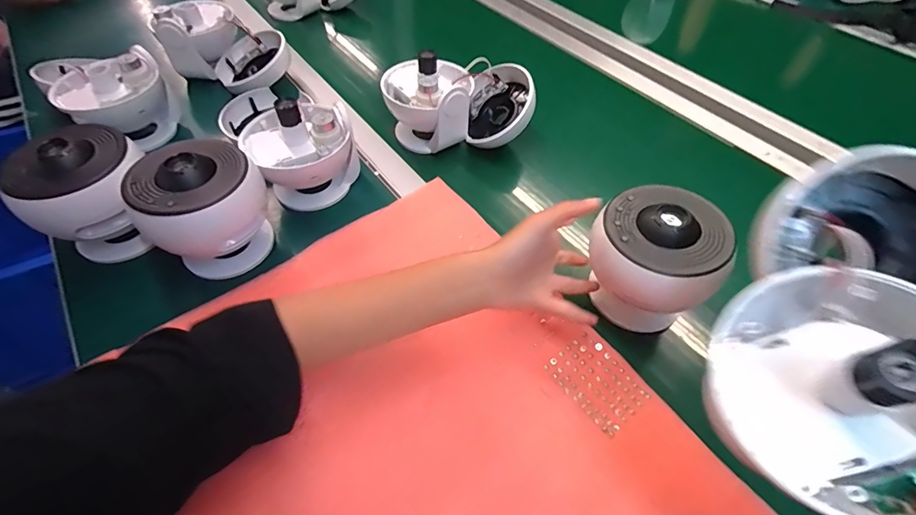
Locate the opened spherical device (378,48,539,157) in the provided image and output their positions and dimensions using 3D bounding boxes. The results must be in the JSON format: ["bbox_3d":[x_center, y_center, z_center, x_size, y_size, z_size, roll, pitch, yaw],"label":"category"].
[{"bbox_3d":[0.002,-0.211,0.557,0.185,0.099,0.103,2,49,3],"label":"opened spherical device"}]

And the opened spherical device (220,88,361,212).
[{"bbox_3d":[-0.185,-0.125,0.495,0.115,0.114,0.118,-32,56,-23],"label":"opened spherical device"}]

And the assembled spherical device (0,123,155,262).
[{"bbox_3d":[-0.362,-0.061,0.431,0.107,0.117,0.093,-25,53,-18],"label":"assembled spherical device"}]

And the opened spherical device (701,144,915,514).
[{"bbox_3d":[0.214,0.030,0.222,0.113,0.068,0.196,28,55,23],"label":"opened spherical device"}]

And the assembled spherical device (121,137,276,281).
[{"bbox_3d":[-0.244,-0.041,0.422,0.109,0.123,0.091,-34,57,-25],"label":"assembled spherical device"}]

